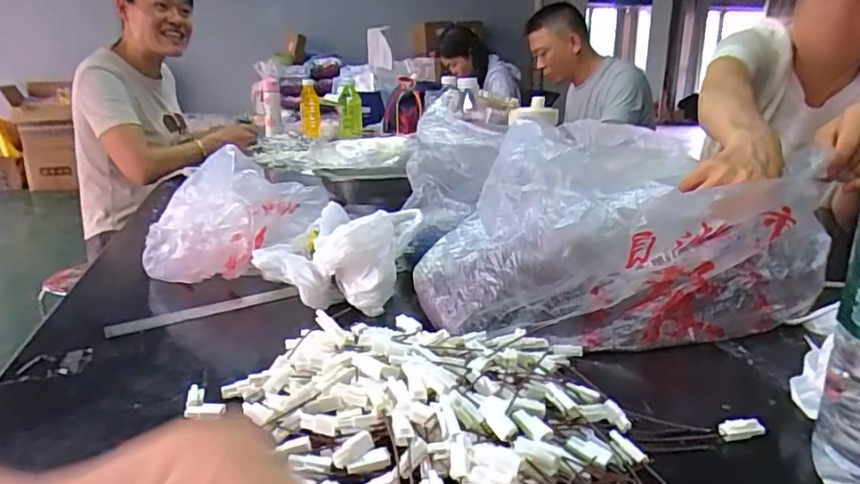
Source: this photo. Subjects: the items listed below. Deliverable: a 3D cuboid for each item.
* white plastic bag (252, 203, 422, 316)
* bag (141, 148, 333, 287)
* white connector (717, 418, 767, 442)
[{"bbox_3d":[-0.095,0.010,0.613,0.146,0.087,0.122,6,18,20],"label":"white plastic bag"},{"bbox_3d":[-0.229,-0.037,0.680,0.169,0.112,0.202,15,23,42],"label":"bag"},{"bbox_3d":[0.205,0.124,0.375,0.028,0.009,0.011,0,17,0],"label":"white connector"}]

